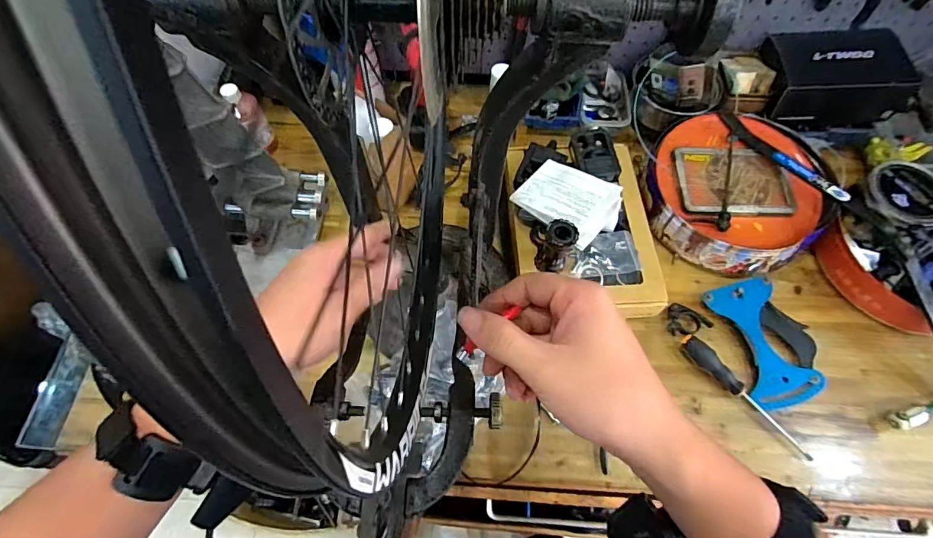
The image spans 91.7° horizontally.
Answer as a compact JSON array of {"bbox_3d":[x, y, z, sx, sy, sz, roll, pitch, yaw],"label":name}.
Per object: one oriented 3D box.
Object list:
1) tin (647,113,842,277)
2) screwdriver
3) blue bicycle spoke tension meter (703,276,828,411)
[{"bbox_3d":[0.465,-0.136,0.783,0.301,0.090,0.274,0,63,0],"label":"tin"},{"bbox_3d":[0.412,0.186,0.665,0.023,0.035,0.227,-39,69,-18],"label":"screwdriver"},{"bbox_3d":[0.471,0.108,0.700,0.138,0.030,0.191,-12,64,-6],"label":"blue bicycle spoke tension meter"}]

